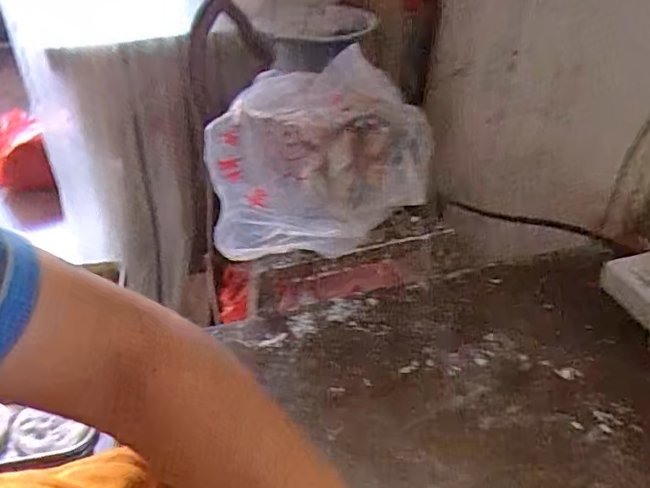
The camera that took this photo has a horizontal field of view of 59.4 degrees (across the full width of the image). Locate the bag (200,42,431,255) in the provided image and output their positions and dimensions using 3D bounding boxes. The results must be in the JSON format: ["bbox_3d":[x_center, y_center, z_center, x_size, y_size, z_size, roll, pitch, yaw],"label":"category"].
[{"bbox_3d":[-0.014,-0.096,0.577,0.206,0.149,0.132,-7,38,-10],"label":"bag"}]

